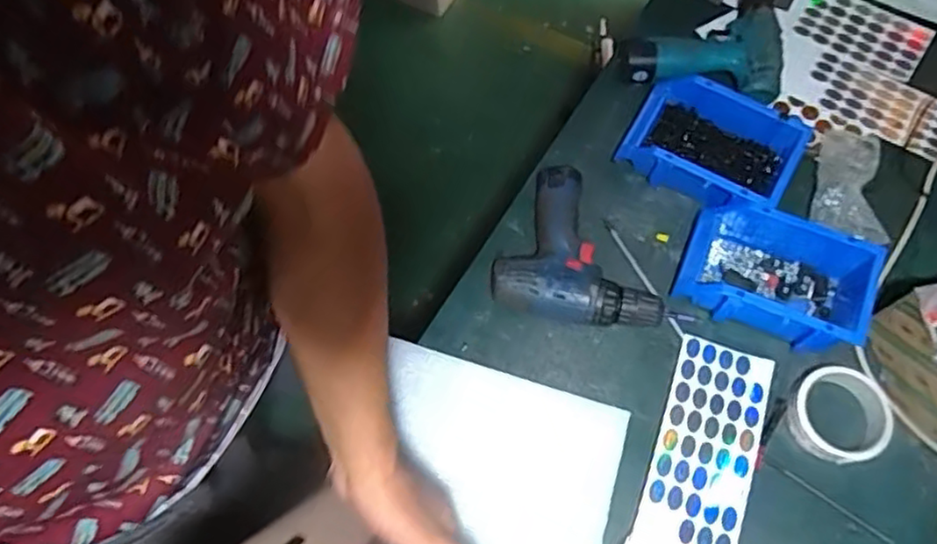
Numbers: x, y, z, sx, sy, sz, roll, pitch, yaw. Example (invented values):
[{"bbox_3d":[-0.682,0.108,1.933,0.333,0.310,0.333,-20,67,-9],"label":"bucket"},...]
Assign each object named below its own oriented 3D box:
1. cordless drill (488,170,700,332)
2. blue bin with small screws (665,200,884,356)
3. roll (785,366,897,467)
[{"bbox_3d":[0.147,-0.011,0.745,0.206,0.054,0.176,23,69,10],"label":"cordless drill"},{"bbox_3d":[0.330,0.006,0.712,0.188,0.076,0.116,22,69,9],"label":"blue bin with small screws"},{"bbox_3d":[0.374,0.145,0.665,0.091,0.035,0.087,0,67,1],"label":"roll"}]

